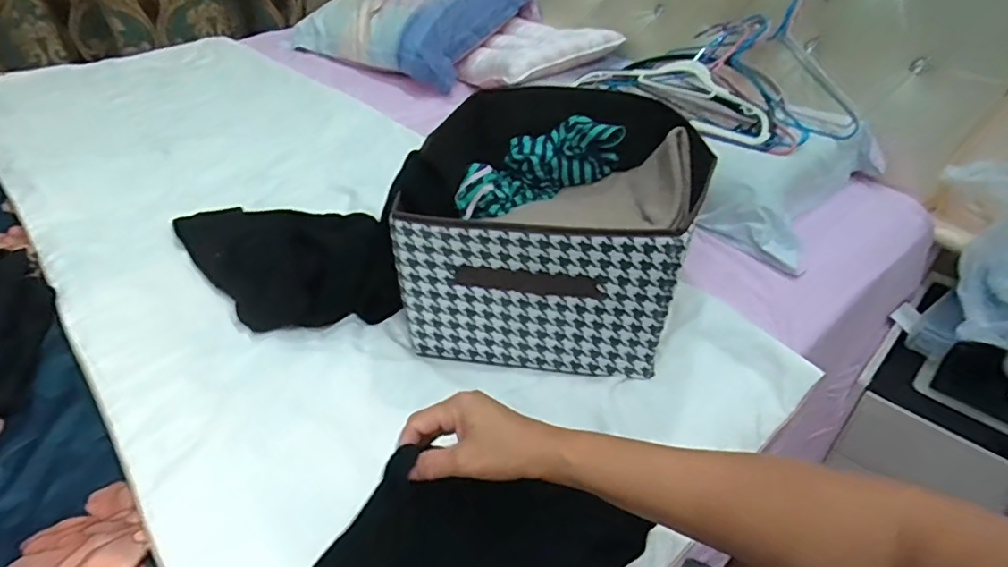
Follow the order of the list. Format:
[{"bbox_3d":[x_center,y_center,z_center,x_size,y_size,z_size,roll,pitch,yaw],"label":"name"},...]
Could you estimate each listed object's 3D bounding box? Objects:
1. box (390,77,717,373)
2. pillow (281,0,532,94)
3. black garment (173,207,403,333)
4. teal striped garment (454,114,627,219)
[{"bbox_3d":[0.070,-0.107,0.769,0.346,0.183,0.427,10,41,10],"label":"box"},{"bbox_3d":[-0.263,-0.656,1.359,0.586,0.191,0.254,28,47,29],"label":"pillow"},{"bbox_3d":[-0.313,-0.069,0.793,0.215,0.083,0.399,-24,46,-27],"label":"black garment"},{"bbox_3d":[0.045,-0.185,0.908,0.269,0.101,0.106,-24,44,-7],"label":"teal striped garment"}]

